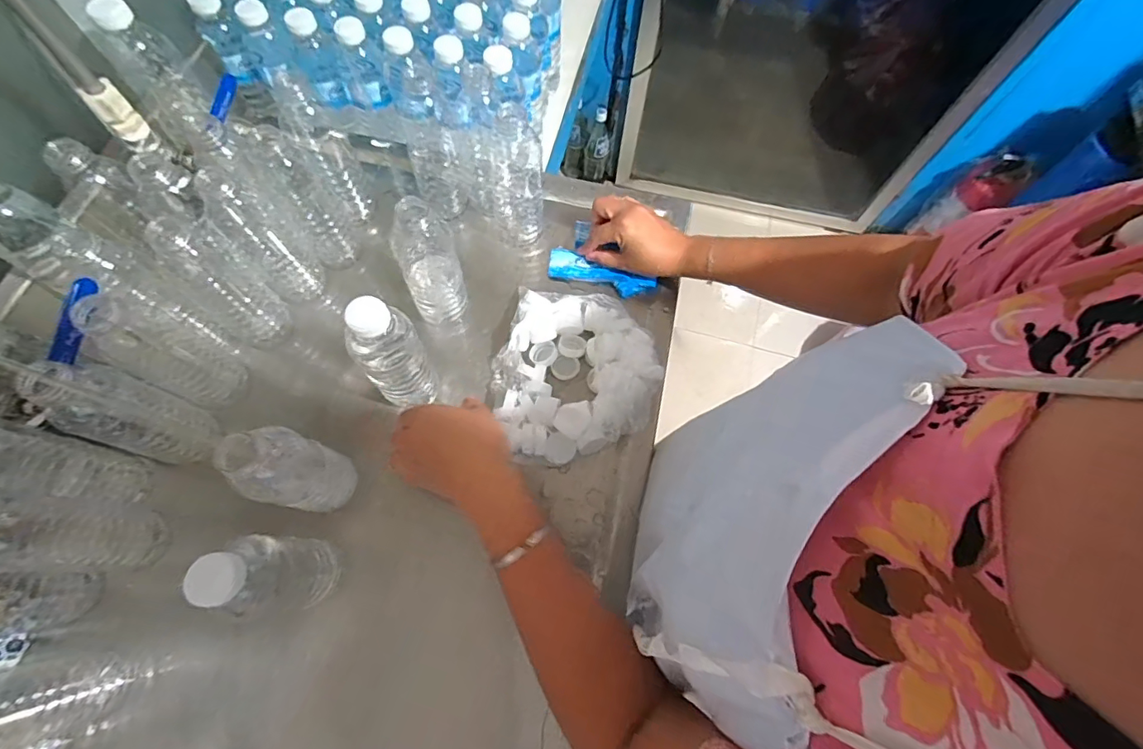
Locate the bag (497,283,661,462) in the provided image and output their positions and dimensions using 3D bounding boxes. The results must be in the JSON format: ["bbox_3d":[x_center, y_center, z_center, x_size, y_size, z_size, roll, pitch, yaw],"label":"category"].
[{"bbox_3d":[-0.003,-0.010,0.525,0.183,0.047,0.185,-19,70,-9],"label":"bag"}]

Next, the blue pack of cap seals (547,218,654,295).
[{"bbox_3d":[0.034,-0.121,0.590,0.132,0.014,0.040,19,69,8],"label":"blue pack of cap seals"}]

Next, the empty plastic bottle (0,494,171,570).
[{"bbox_3d":[-0.411,0.124,0.385,0.050,0.175,0.050,10,68,2],"label":"empty plastic bottle"}]

